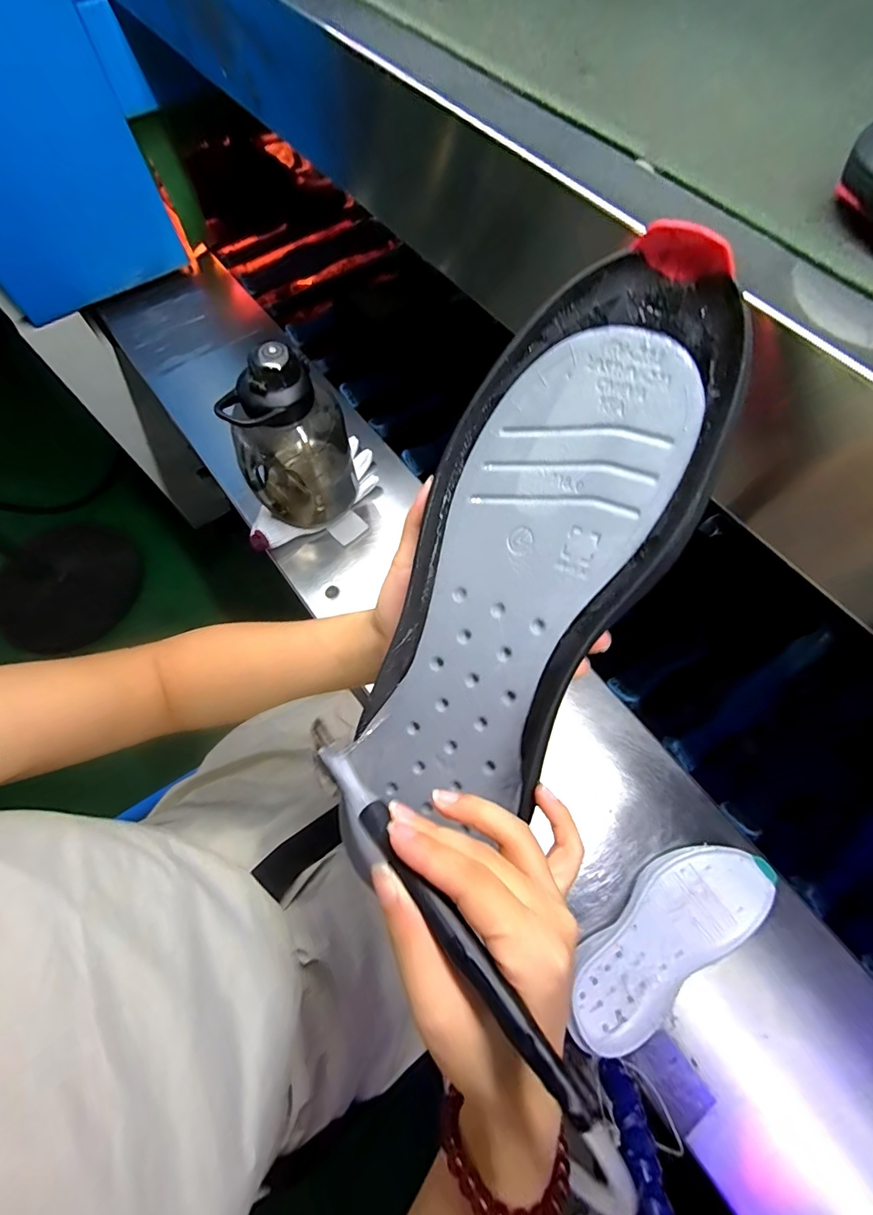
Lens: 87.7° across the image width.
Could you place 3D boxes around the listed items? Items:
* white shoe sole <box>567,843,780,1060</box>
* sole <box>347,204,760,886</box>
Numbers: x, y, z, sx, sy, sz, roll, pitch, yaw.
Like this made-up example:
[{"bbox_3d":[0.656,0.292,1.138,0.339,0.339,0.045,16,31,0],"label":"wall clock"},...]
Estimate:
[{"bbox_3d":[0.217,0.311,0.434,0.229,0.037,0.085,-29,71,-11],"label":"white shoe sole"},{"bbox_3d":[0.040,-0.019,0.234,0.117,0.037,0.295,28,104,11],"label":"sole"}]

